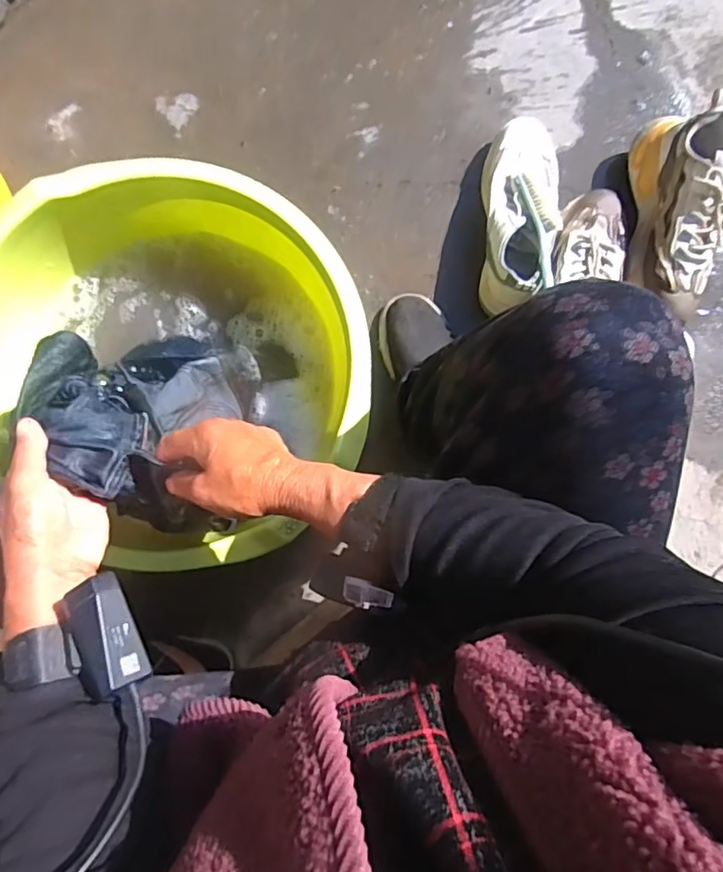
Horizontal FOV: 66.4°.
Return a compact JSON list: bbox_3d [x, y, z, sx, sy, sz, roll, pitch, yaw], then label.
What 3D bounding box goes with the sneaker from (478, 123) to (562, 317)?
[{"bbox_3d":[0.209,-0.293,0.725,0.095,0.100,0.263,6,88,-3],"label":"sneaker"}]

